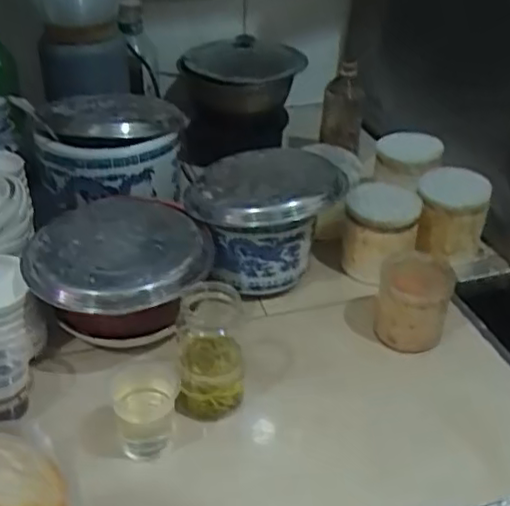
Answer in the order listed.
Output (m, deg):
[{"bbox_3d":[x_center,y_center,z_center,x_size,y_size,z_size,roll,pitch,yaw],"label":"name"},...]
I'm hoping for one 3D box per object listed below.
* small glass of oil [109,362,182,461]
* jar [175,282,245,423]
[{"bbox_3d":[-0.107,0.156,0.665,0.064,0.066,0.060,-4,35,-7],"label":"small glass of oil"},{"bbox_3d":[-0.045,0.101,0.688,0.068,0.137,0.063,1,35,-1],"label":"jar"}]

